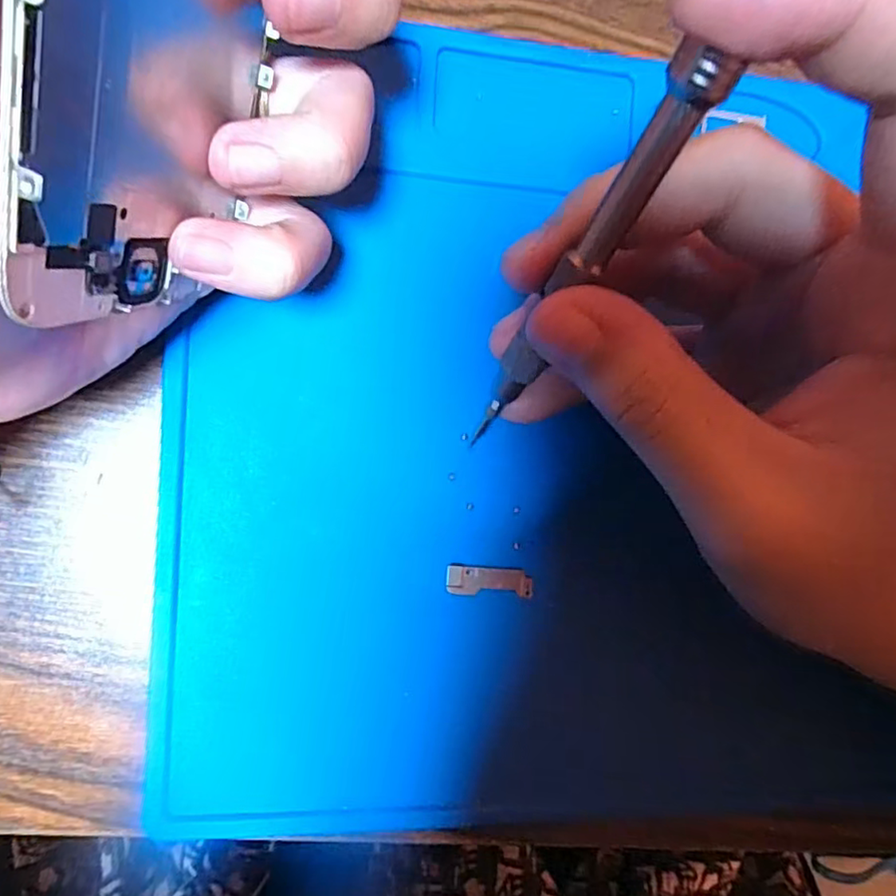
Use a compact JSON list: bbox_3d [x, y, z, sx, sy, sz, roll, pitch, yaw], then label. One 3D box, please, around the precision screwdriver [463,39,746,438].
[{"bbox_3d":[0.026,-0.033,0.133,0.010,0.101,0.006,20,46,-9],"label":"precision screwdriver"}]

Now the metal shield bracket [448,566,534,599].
[{"bbox_3d":[0.012,0.039,0.174,0.025,0.004,0.008,6,91,-9],"label":"metal shield bracket"}]

